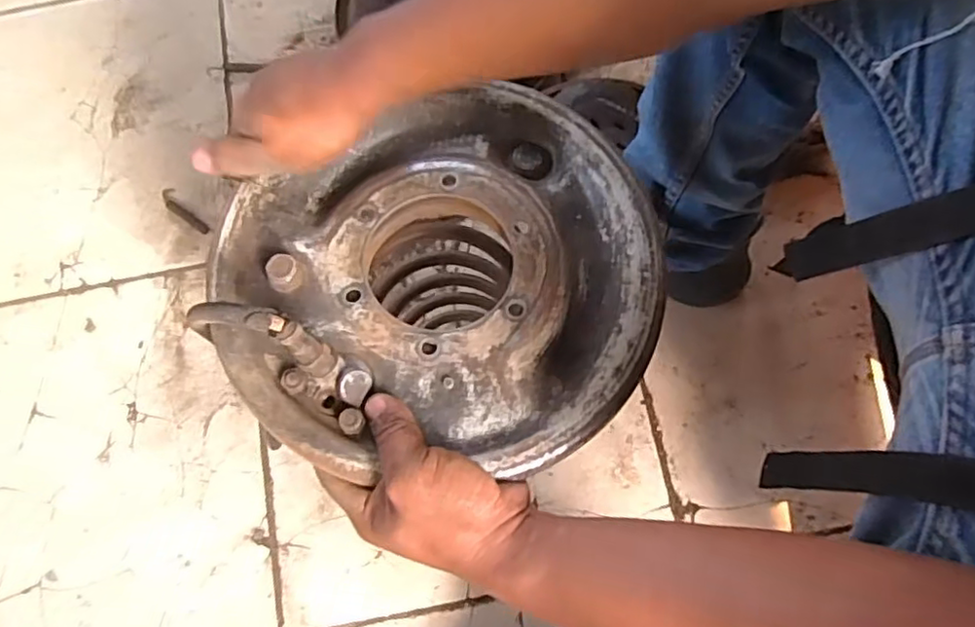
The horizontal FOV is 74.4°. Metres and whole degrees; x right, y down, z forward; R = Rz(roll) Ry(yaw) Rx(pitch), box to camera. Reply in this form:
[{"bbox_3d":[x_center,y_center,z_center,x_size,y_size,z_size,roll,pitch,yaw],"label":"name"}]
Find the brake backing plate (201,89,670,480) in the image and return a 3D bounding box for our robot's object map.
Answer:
[{"bbox_3d":[-0.029,-0.033,0.388,0.262,0.078,0.241,0,78,1],"label":"brake backing plate"}]

